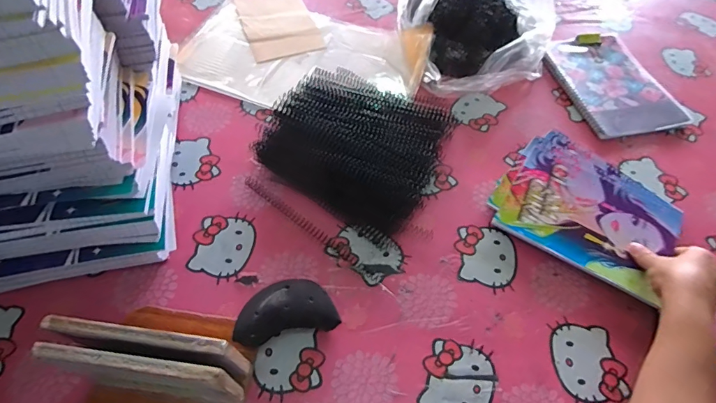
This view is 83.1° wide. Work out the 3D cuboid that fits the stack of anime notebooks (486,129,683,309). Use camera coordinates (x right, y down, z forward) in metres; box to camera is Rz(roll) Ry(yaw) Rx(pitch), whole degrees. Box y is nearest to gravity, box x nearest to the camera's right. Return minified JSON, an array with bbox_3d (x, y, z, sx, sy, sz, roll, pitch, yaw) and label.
[{"bbox_3d":[0.294,0.004,0.519,0.203,0.016,0.195,35,62,18],"label":"stack of anime notebooks"}]

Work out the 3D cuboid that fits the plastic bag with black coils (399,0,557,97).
[{"bbox_3d":[0.210,-0.306,0.685,0.260,0.089,0.262,-9,58,-9],"label":"plastic bag with black coils"}]

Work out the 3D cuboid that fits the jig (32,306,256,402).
[{"bbox_3d":[-0.193,0.151,0.359,0.170,0.116,0.136,9,57,3],"label":"jig"}]

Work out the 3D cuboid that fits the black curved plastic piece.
[{"bbox_3d":[-0.079,0.117,0.437,0.103,0.031,0.063,-11,59,-10],"label":"black curved plastic piece"}]

